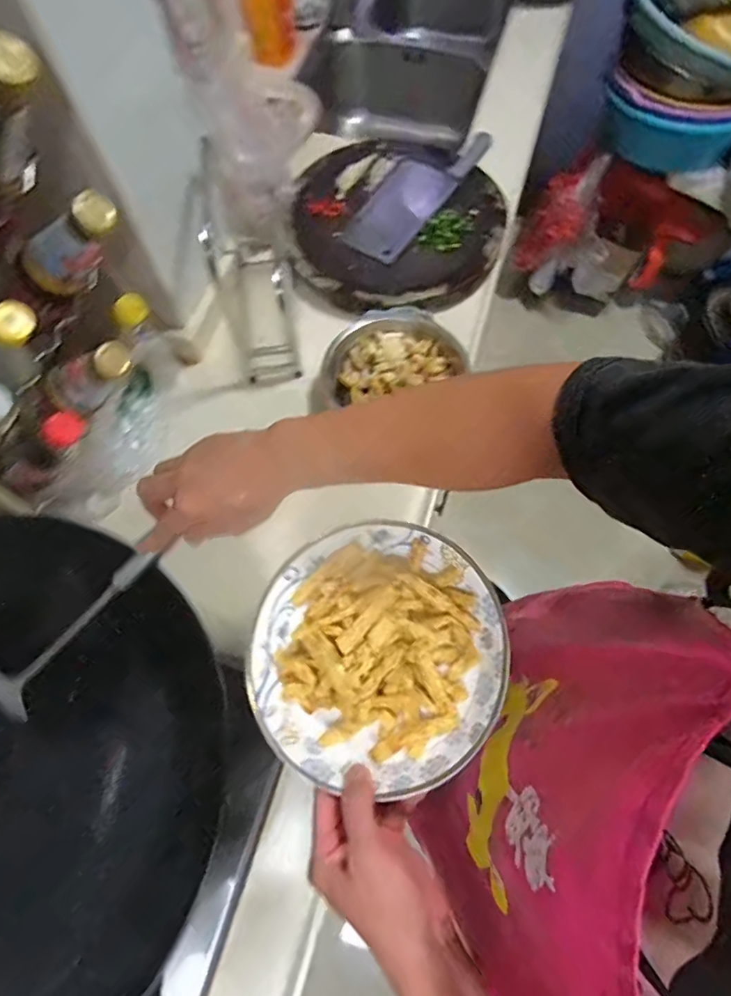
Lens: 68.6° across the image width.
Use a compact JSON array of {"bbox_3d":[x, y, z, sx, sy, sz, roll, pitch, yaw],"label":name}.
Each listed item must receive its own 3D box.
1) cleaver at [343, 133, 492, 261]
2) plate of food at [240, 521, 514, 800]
[{"bbox_3d":[0.081,-0.515,0.915,0.131,0.030,0.303,31,75,26],"label":"cleaver"},{"bbox_3d":[0.004,0.122,0.443,0.209,0.060,0.202,-1,67,1],"label":"plate of food"}]

